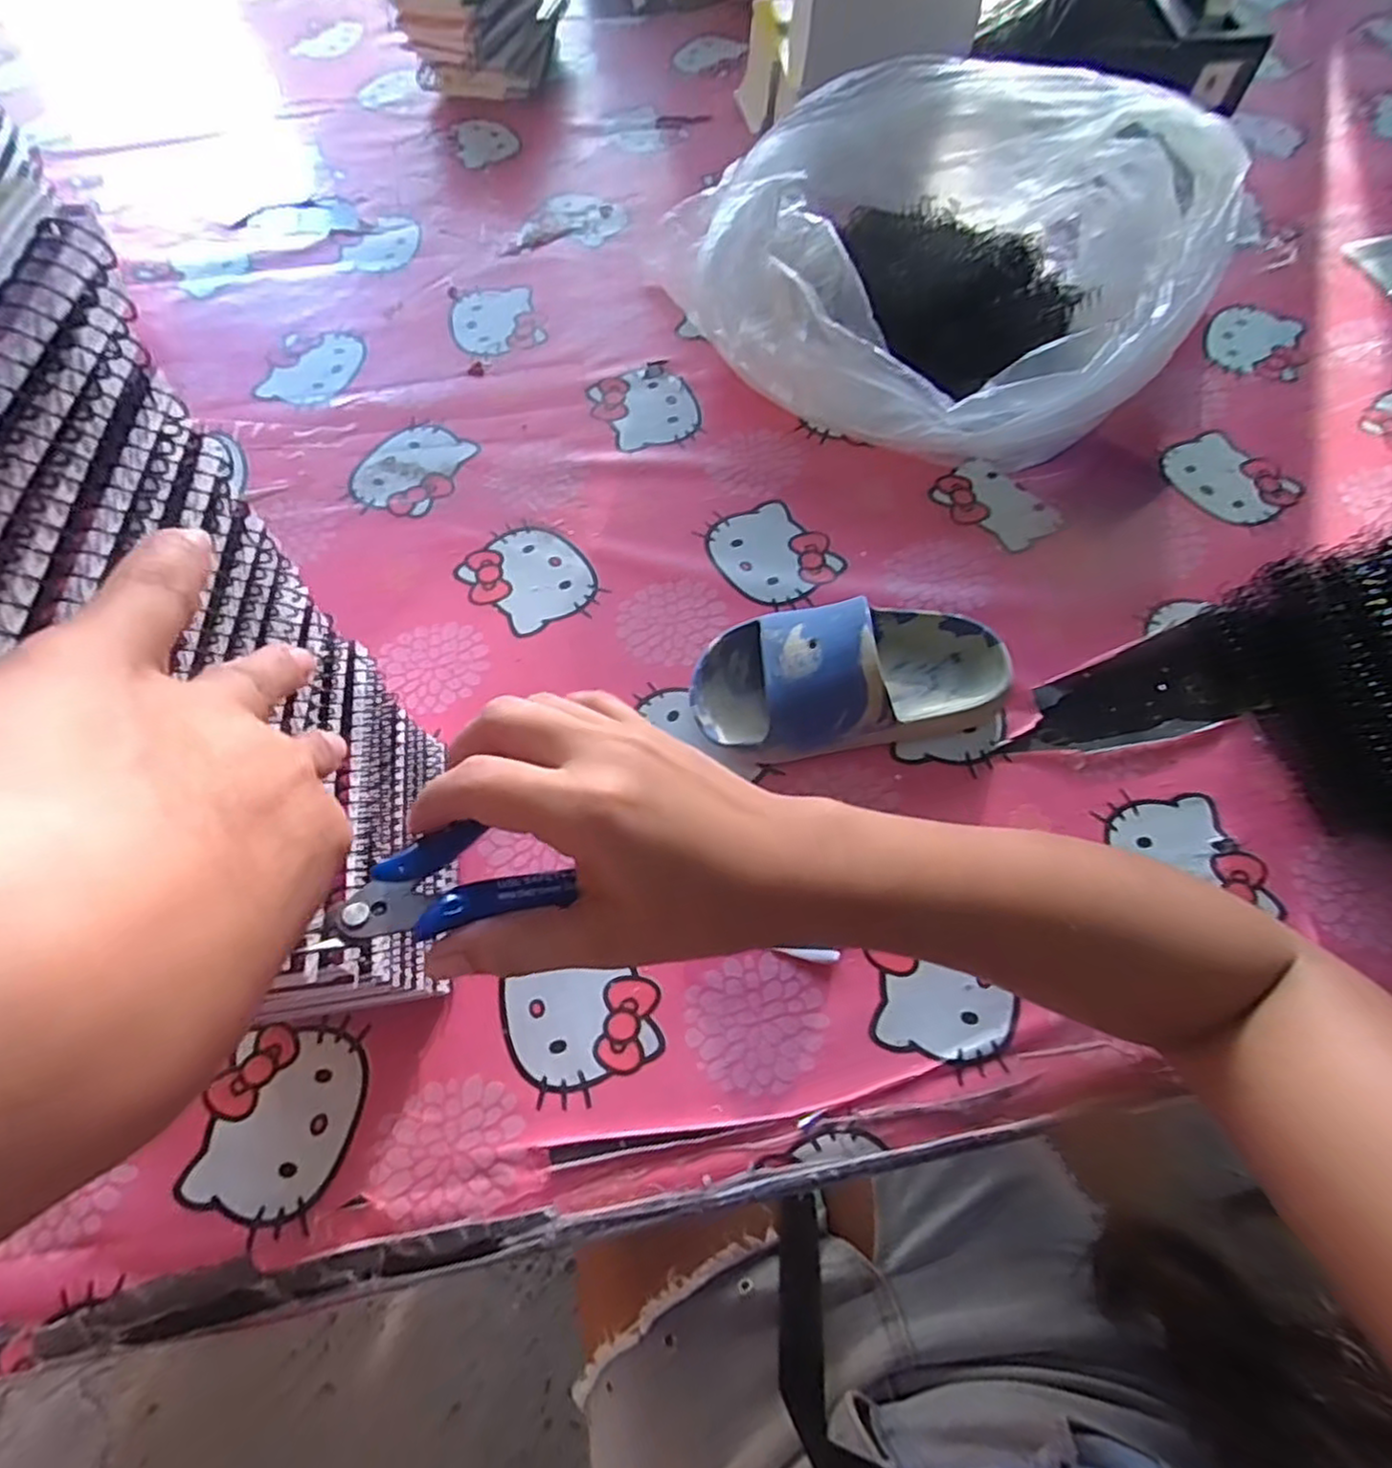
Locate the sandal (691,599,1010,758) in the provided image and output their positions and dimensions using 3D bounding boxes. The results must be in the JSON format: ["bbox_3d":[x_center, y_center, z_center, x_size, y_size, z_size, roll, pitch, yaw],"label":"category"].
[{"bbox_3d":[0.087,-0.035,0.388,0.176,0.059,0.085,-7,65,-3],"label":"sandal"}]

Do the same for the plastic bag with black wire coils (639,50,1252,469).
[{"bbox_3d":[0.183,-0.334,0.495,0.343,0.114,0.281,-20,67,-9],"label":"plastic bag with black wire coils"}]

